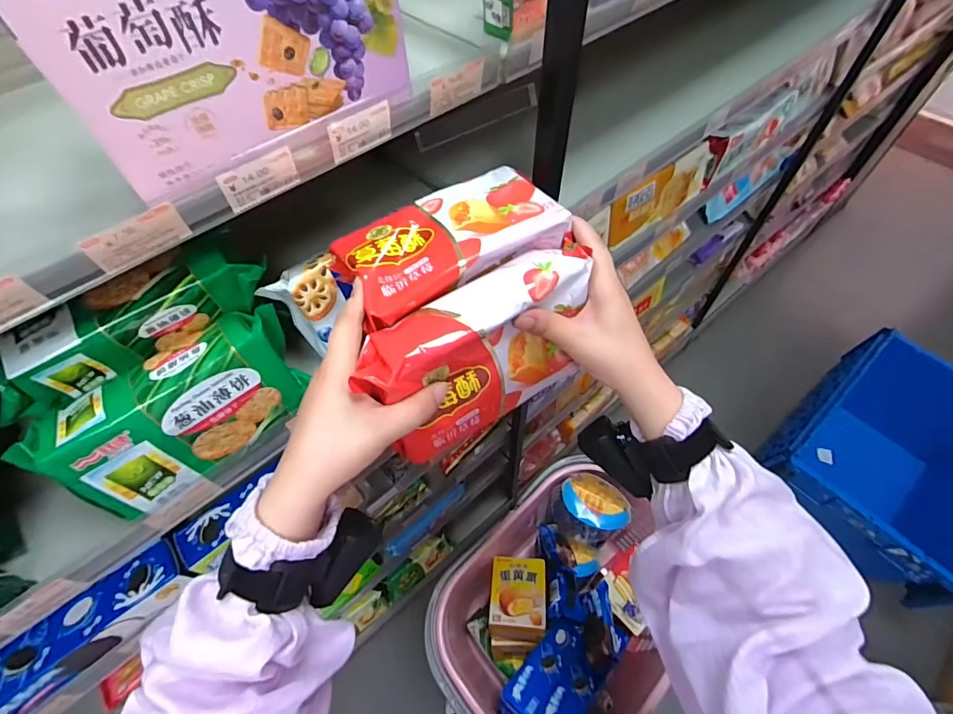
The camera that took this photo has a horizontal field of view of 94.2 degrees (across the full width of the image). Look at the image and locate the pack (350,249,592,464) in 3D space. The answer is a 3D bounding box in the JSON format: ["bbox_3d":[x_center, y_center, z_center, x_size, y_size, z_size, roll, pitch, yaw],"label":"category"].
[{"bbox_3d":[0.007,-0.006,0.338,0.185,0.111,0.055,-33,45,-12],"label":"pack"}]

